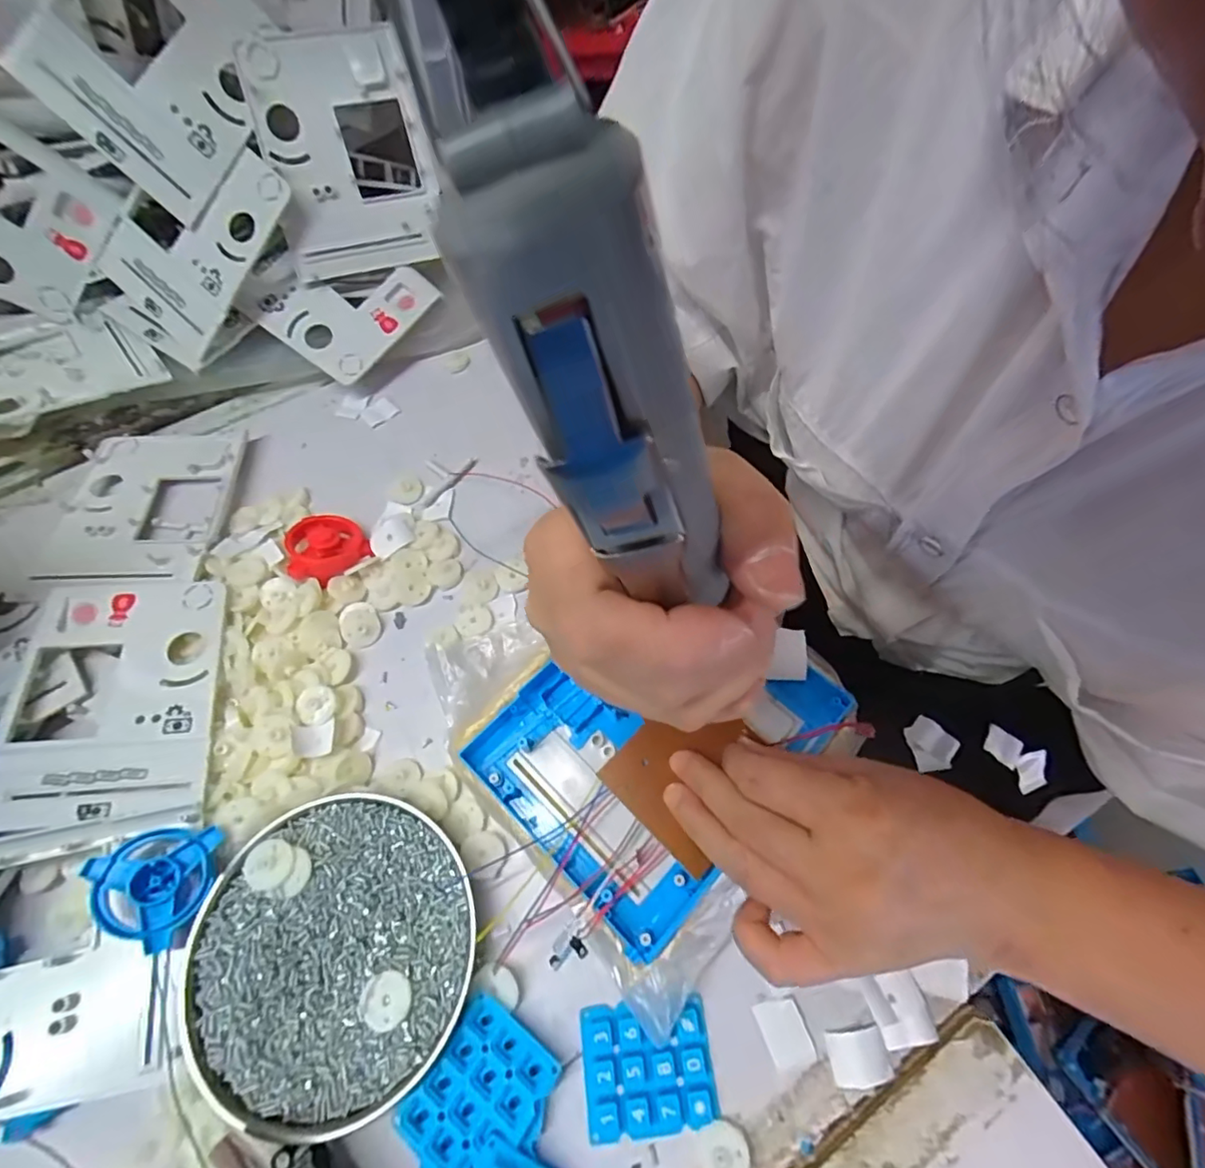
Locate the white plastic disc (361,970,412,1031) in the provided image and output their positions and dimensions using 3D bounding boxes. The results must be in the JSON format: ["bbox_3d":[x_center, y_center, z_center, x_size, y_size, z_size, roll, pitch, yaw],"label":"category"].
[{"bbox_3d":[-0.102,0.197,0.268,0.022,0.004,0.022,0,59,0],"label":"white plastic disc"}]

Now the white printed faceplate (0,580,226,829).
[{"bbox_3d":[-0.284,0.060,0.330,0.108,0.016,0.139,-8,60,-5],"label":"white printed faceplate"}]

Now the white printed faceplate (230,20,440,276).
[{"bbox_3d":[-0.188,-0.315,0.417,0.116,0.142,0.024,-16,25,-7],"label":"white printed faceplate"}]

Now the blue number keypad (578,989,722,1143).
[{"bbox_3d":[0.021,0.224,0.262,0.058,0.012,0.049,-6,60,-4],"label":"blue number keypad"}]

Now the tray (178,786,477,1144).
[{"bbox_3d":[-0.131,0.176,0.272,0.128,0.015,0.134,-2,60,-2],"label":"tray"}]

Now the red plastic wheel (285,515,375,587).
[{"bbox_3d":[-0.189,-0.029,0.382,0.049,0.017,0.049,-29,64,-16],"label":"red plastic wheel"}]

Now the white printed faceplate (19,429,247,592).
[{"bbox_3d":[-0.327,-0.058,0.403,0.117,0.010,0.139,-5,60,-3],"label":"white printed faceplate"}]

